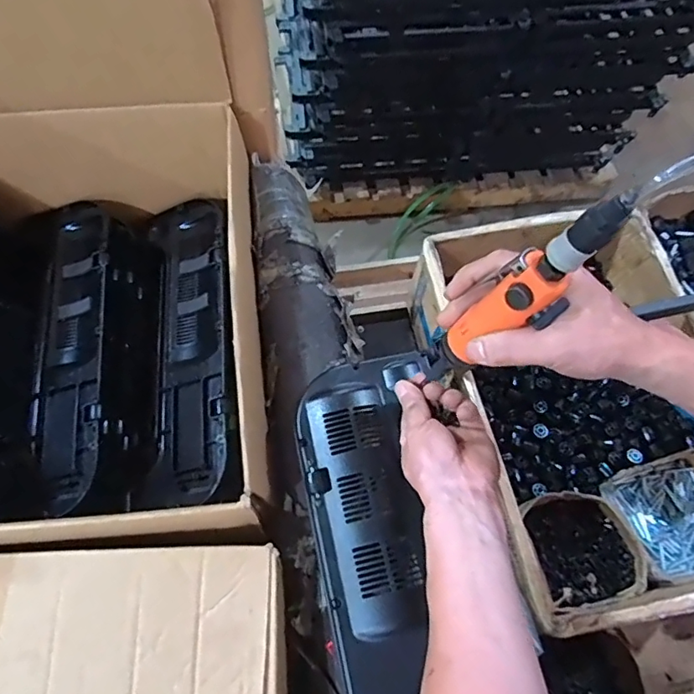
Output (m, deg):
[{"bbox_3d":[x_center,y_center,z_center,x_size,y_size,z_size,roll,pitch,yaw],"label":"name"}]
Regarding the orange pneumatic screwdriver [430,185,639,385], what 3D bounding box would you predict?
[{"bbox_3d":[0.127,-0.033,0.398,0.037,0.229,0.037,-6,65,-26],"label":"orange pneumatic screwdriver"}]

